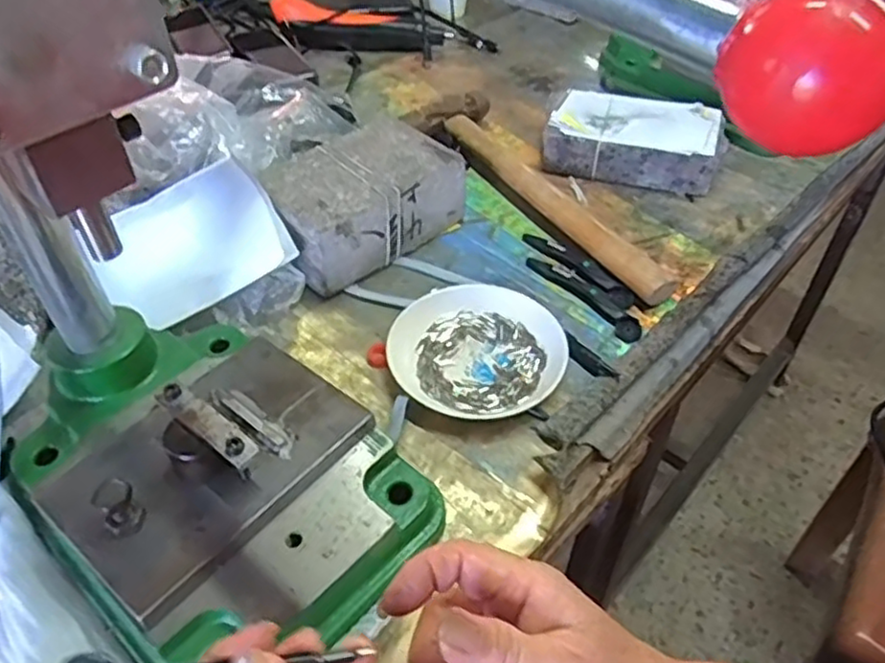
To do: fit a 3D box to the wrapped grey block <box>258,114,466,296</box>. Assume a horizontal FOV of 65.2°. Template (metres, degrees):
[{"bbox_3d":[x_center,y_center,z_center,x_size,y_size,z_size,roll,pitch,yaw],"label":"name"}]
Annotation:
[{"bbox_3d":[-0.069,-0.108,0.565,0.151,0.062,0.101,-34,54,-29],"label":"wrapped grey block"}]

